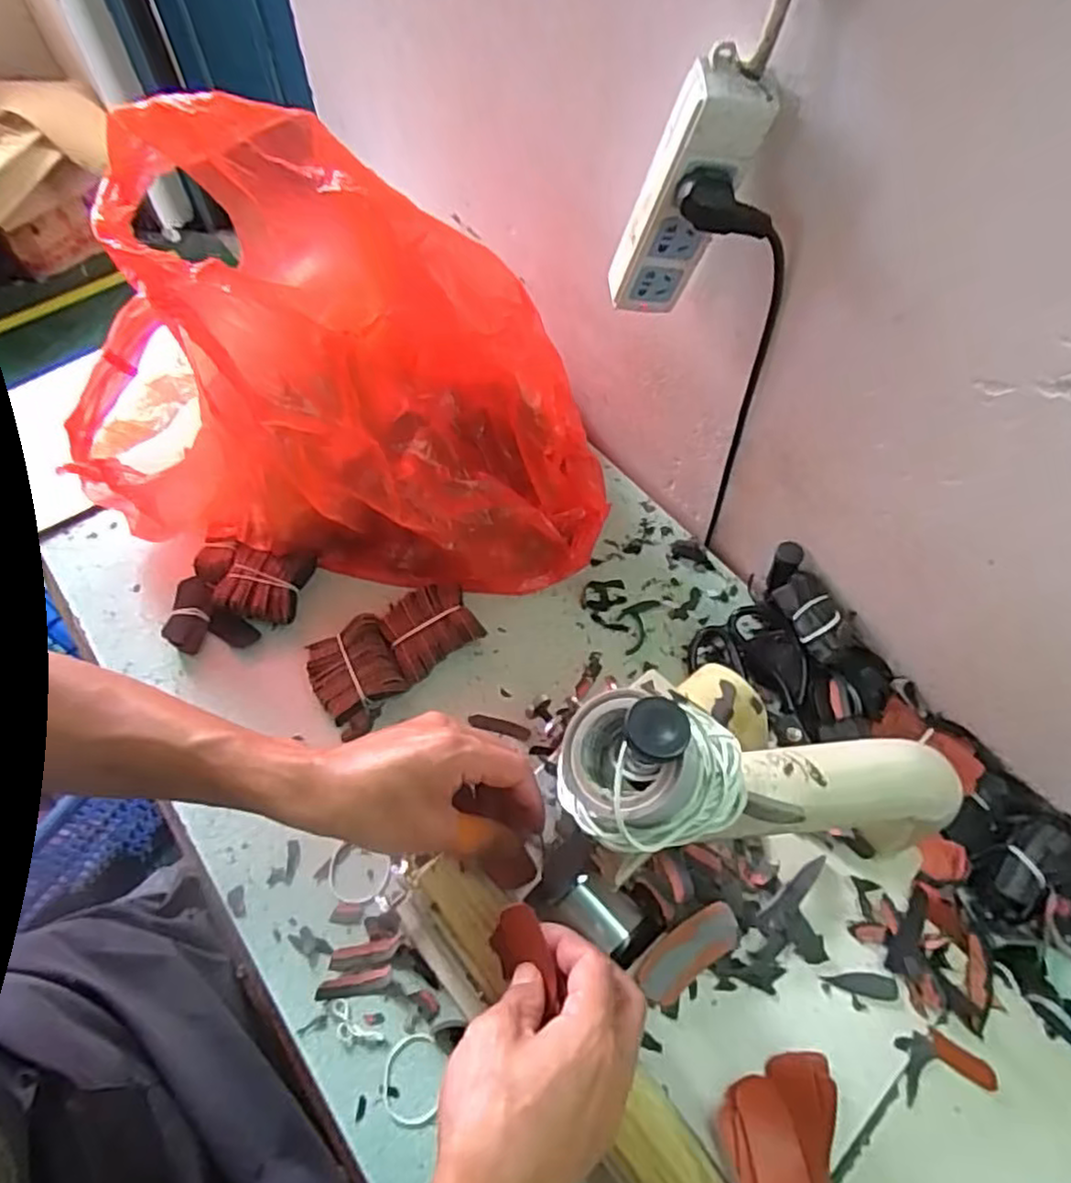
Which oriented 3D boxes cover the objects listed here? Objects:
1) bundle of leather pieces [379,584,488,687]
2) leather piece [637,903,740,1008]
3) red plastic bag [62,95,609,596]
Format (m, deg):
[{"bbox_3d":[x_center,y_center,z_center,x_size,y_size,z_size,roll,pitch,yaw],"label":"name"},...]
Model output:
[{"bbox_3d":[-0.097,0.033,0.660,0.089,0.038,0.072,-33,64,-17],"label":"bundle of leather pieces"},{"bbox_3d":[0.086,0.203,0.399,0.064,0.005,0.028,-35,78,-7],"label":"leather piece"},{"bbox_3d":[-0.164,-0.183,0.628,0.425,0.337,0.234,-1,59,1],"label":"red plastic bag"}]

